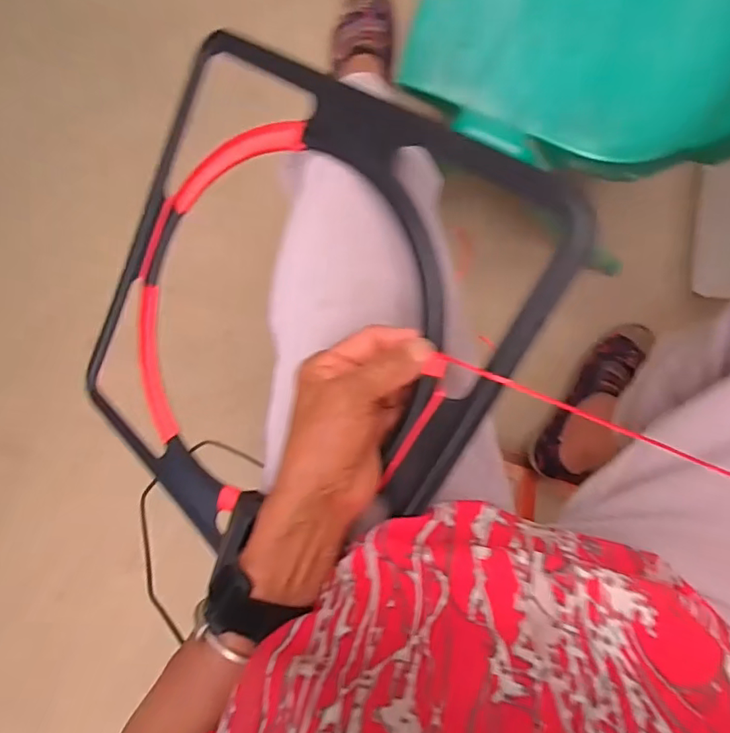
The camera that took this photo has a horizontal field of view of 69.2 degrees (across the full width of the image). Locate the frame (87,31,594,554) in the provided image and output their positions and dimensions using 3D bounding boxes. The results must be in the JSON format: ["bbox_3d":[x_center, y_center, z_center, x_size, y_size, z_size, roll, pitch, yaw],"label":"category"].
[{"bbox_3d":[-0.069,-0.026,0.371,0.322,0.015,0.331,37,110,25],"label":"frame"}]

